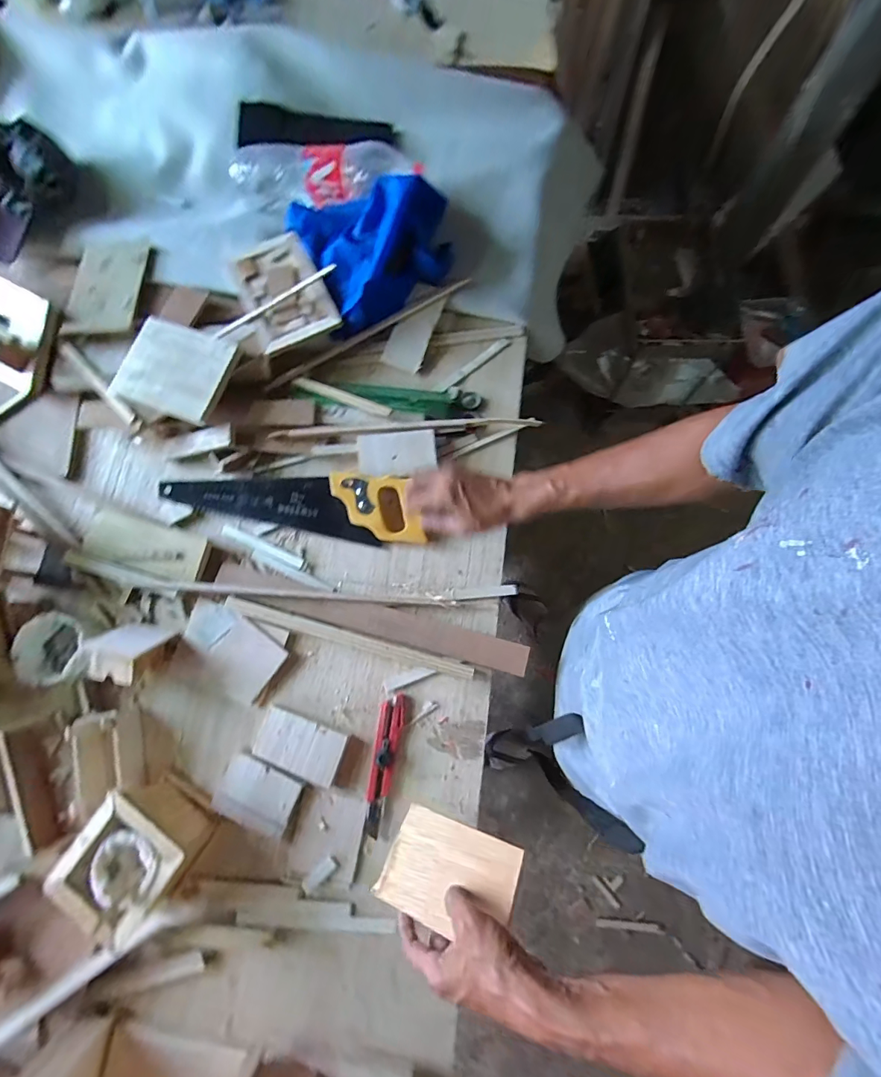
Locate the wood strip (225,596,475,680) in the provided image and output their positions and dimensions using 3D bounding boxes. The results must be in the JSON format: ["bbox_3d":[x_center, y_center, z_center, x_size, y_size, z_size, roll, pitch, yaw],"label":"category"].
[{"bbox_3d":[-0.128,0.134,0.595,0.348,0.022,0.019,15,76,5],"label":"wood strip"}]

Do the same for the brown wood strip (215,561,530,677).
[{"bbox_3d":[-0.103,0.111,0.614,0.449,0.016,0.044,15,76,5],"label":"brown wood strip"}]

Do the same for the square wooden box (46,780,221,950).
[{"bbox_3d":[-0.353,0.371,0.516,0.114,0.096,0.113,29,78,9],"label":"square wooden box"}]

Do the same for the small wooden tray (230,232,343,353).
[{"bbox_3d":[-0.258,-0.404,0.704,0.127,0.029,0.213,-27,76,-5],"label":"small wooden tray"}]

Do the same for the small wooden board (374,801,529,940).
[{"bbox_3d":[0.008,0.352,0.459,0.145,0.009,0.093,2,47,31],"label":"small wooden board"}]

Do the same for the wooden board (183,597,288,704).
[{"bbox_3d":[-0.300,0.151,0.619,0.153,0.011,0.083,34,79,10],"label":"wooden board"}]

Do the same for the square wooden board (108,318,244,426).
[{"bbox_3d":[-0.403,-0.256,0.661,0.156,0.018,0.137,24,84,6],"label":"square wooden board"}]

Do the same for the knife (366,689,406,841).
[{"bbox_3d":[-0.073,0.295,0.572,0.034,0.018,0.171,7,76,3],"label":"knife"}]

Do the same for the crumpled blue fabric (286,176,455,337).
[{"bbox_3d":[-0.100,-0.474,0.696,0.234,0.107,0.226,0,75,1],"label":"crumpled blue fabric"}]

